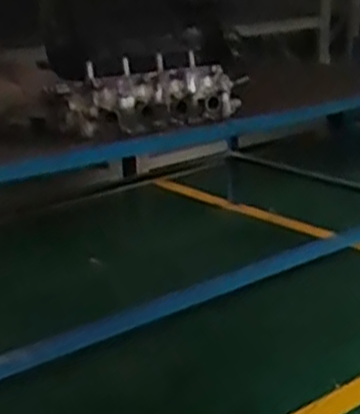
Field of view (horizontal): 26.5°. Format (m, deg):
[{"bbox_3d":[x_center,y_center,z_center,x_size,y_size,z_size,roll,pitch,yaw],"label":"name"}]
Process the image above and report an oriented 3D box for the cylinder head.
[{"bbox_3d":[-0.062,-0.249,1.697,0.497,0.137,0.097,-14,21,-33],"label":"cylinder head"}]

